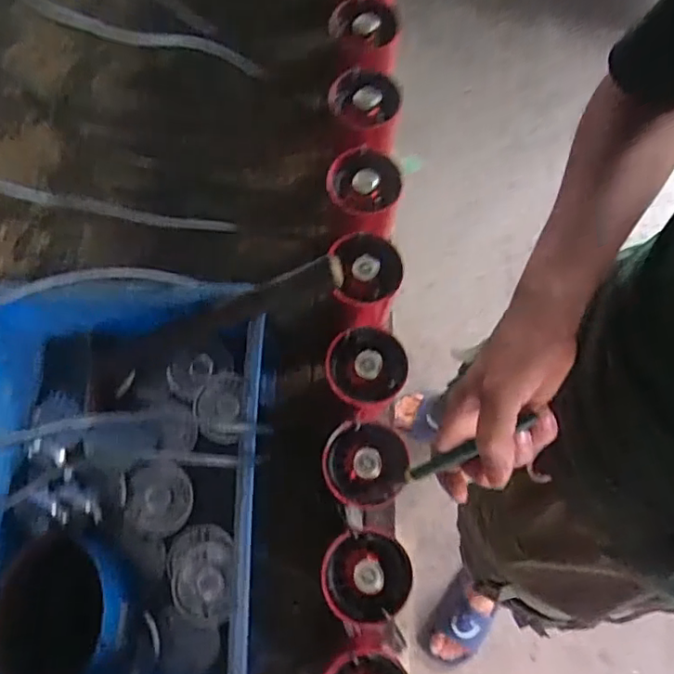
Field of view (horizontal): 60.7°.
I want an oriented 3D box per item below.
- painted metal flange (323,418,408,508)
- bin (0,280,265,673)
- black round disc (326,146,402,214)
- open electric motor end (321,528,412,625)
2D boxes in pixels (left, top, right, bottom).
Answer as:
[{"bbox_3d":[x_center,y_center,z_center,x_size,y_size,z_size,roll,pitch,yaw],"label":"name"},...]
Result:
[{"bbox_3d":[0.027,0.118,0.526,0.077,0.034,0.078,2,74,1],"label":"painted metal flange"},{"bbox_3d":[-0.216,0.159,0.585,0.290,0.155,0.403,1,74,0],"label":"bin"},{"bbox_3d":[0.029,-0.163,0.602,0.075,0.032,0.072,0,74,0],"label":"black round disc"},{"bbox_3d":[0.026,0.204,0.493,0.074,0.029,0.073,-4,74,-1],"label":"open electric motor end"}]

